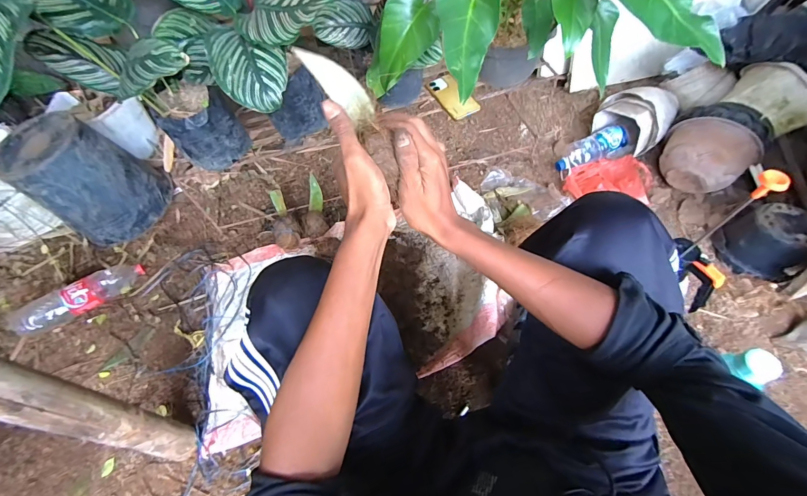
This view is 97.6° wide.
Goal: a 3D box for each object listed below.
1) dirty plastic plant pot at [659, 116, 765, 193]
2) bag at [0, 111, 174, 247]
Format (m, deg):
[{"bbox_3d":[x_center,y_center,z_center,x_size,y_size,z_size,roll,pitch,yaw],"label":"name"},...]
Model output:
[{"bbox_3d":[0.812,-0.245,0.961,0.201,0.198,0.128,38,65,25],"label":"dirty plastic plant pot"},{"bbox_3d":[-0.960,-0.223,1.102,0.287,0.322,0.299,34,63,23],"label":"bag"}]

